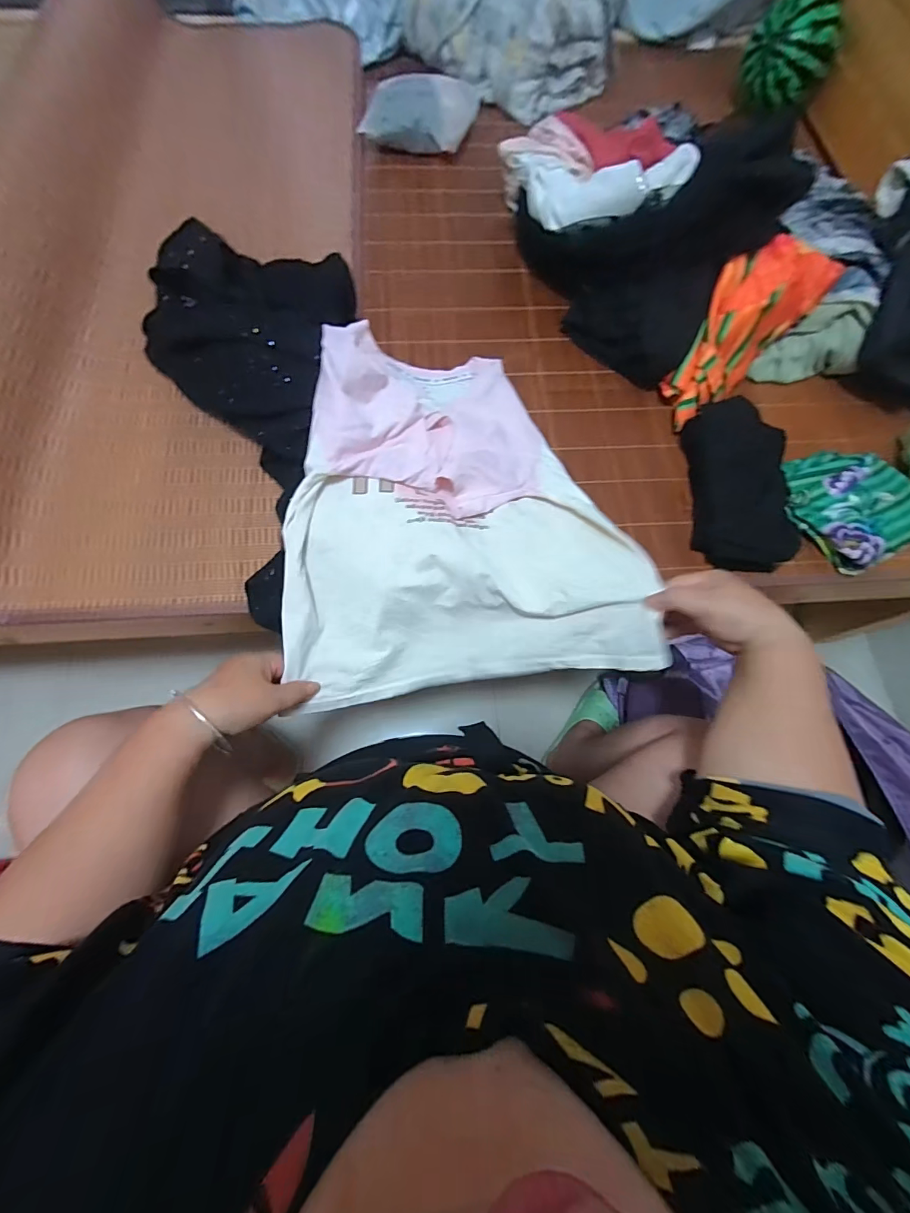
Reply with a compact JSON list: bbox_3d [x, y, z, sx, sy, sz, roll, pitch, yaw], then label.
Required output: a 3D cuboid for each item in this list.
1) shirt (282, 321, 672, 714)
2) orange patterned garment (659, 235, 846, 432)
[{"bbox_3d":[0.000,-0.121,0.507,0.356,0.130,0.415,-5,70,-4],"label":"shirt"},{"bbox_3d":[0.339,-0.332,0.547,0.104,0.074,0.239,42,98,12],"label":"orange patterned garment"}]

